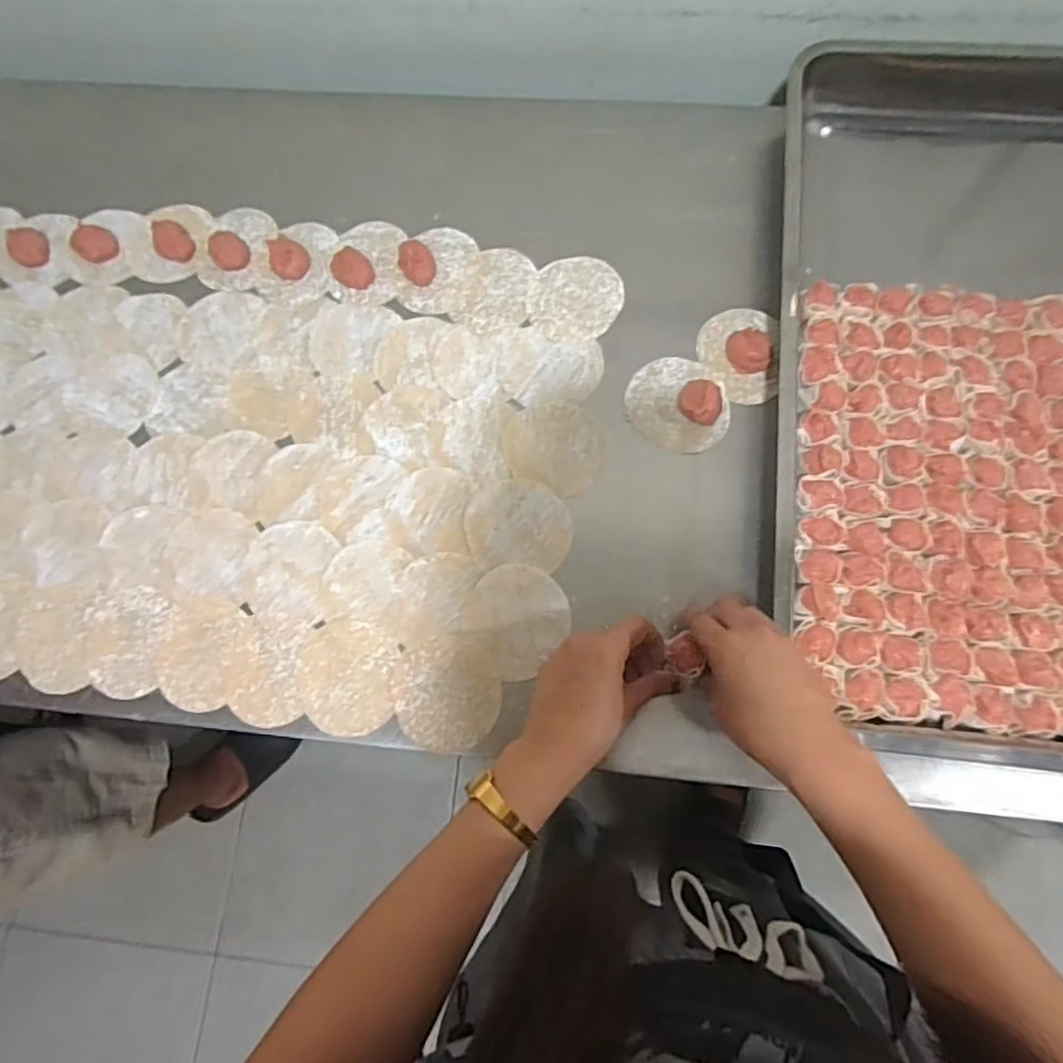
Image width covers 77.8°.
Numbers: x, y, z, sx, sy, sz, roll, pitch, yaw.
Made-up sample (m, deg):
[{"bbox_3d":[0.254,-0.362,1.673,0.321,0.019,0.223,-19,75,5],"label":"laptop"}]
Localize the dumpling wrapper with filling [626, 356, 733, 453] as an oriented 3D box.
[{"bbox_3d":[0.122,-0.109,0.541,0.076,0.024,0.087,-42,78,-9],"label":"dumpling wrapper with filling"}]

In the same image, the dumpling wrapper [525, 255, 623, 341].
[{"bbox_3d":[0.039,-0.206,0.581,0.082,0.004,0.084,0,75,2],"label":"dumpling wrapper"}]

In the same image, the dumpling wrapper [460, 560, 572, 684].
[{"bbox_3d":[-0.011,0.067,0.513,0.081,0.006,0.081,0,75,2],"label":"dumpling wrapper"}]

